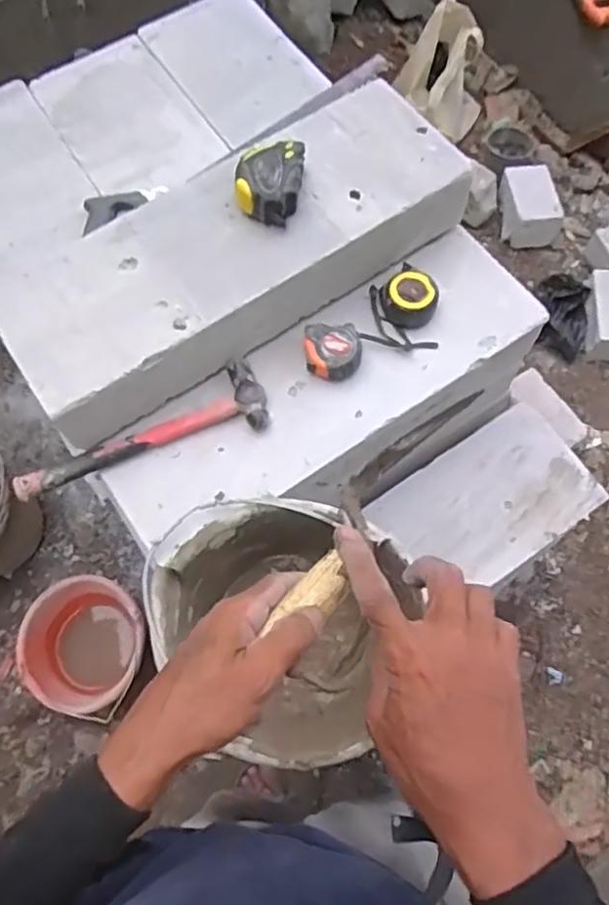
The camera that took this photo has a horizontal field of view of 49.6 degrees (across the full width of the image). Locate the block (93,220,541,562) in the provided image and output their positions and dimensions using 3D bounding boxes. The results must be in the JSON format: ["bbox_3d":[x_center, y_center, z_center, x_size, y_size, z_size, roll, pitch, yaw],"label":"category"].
[{"bbox_3d":[0.032,-0.040,0.888,0.569,0.219,0.199,-32,72,-10],"label":"block"}]

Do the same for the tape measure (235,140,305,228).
[{"bbox_3d":[-0.040,-0.316,0.776,0.076,0.045,0.091,3,69,2],"label":"tape measure"}]

